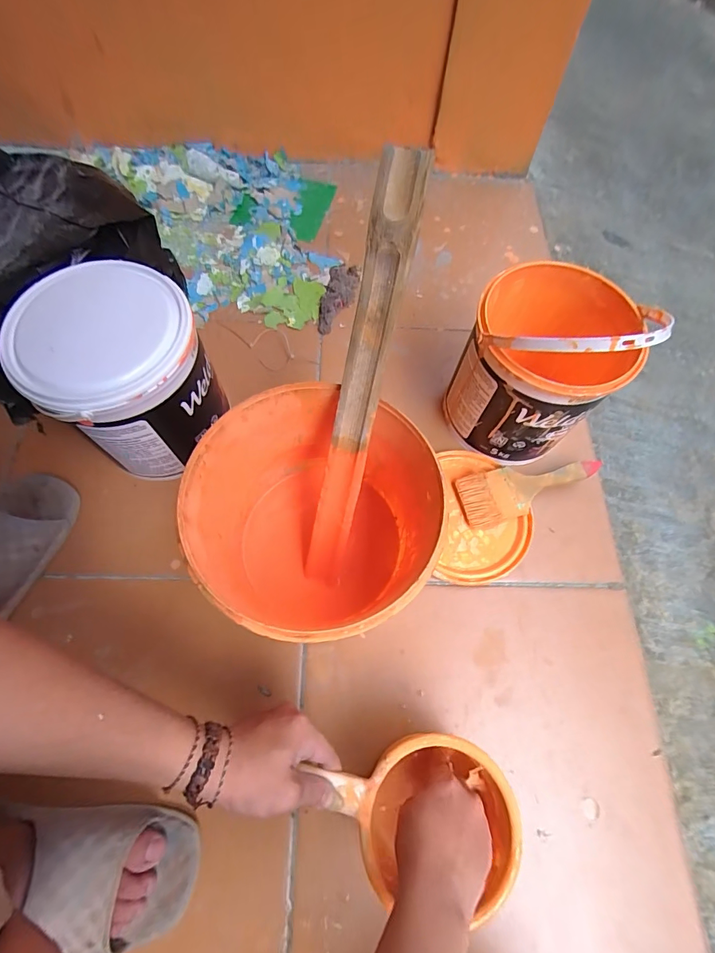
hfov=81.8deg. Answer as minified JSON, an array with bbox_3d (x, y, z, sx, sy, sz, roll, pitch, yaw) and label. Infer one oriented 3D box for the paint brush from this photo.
[{"bbox_3d":[0.226,0.016,0.544,0.186,0.023,0.066,-13,68,-6],"label":"paint brush"}]

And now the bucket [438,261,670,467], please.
[{"bbox_3d":[0.221,-0.148,0.492,0.175,0.218,0.190,28,70,10],"label":"bucket"}]

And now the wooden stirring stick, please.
[{"bbox_3d":[-0.003,-0.055,0.378,0.034,0.392,0.010,15,27,5],"label":"wooden stirring stick"}]

